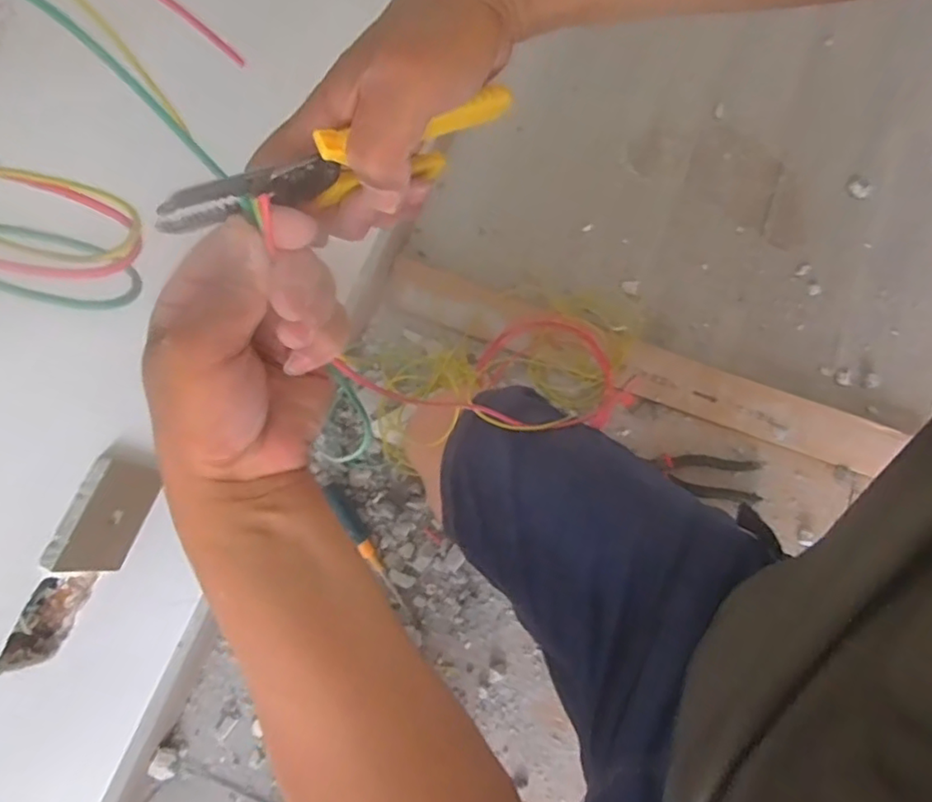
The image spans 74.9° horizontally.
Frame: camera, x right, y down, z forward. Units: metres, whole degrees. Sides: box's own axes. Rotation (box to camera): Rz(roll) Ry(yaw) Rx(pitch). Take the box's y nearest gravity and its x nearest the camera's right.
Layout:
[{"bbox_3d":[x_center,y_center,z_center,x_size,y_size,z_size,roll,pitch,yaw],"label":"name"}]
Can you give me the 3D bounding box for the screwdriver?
[{"bbox_3d":[-0.131,0.188,0.787,0.023,0.031,0.186,-31,78,-8],"label":"screwdriver"}]

